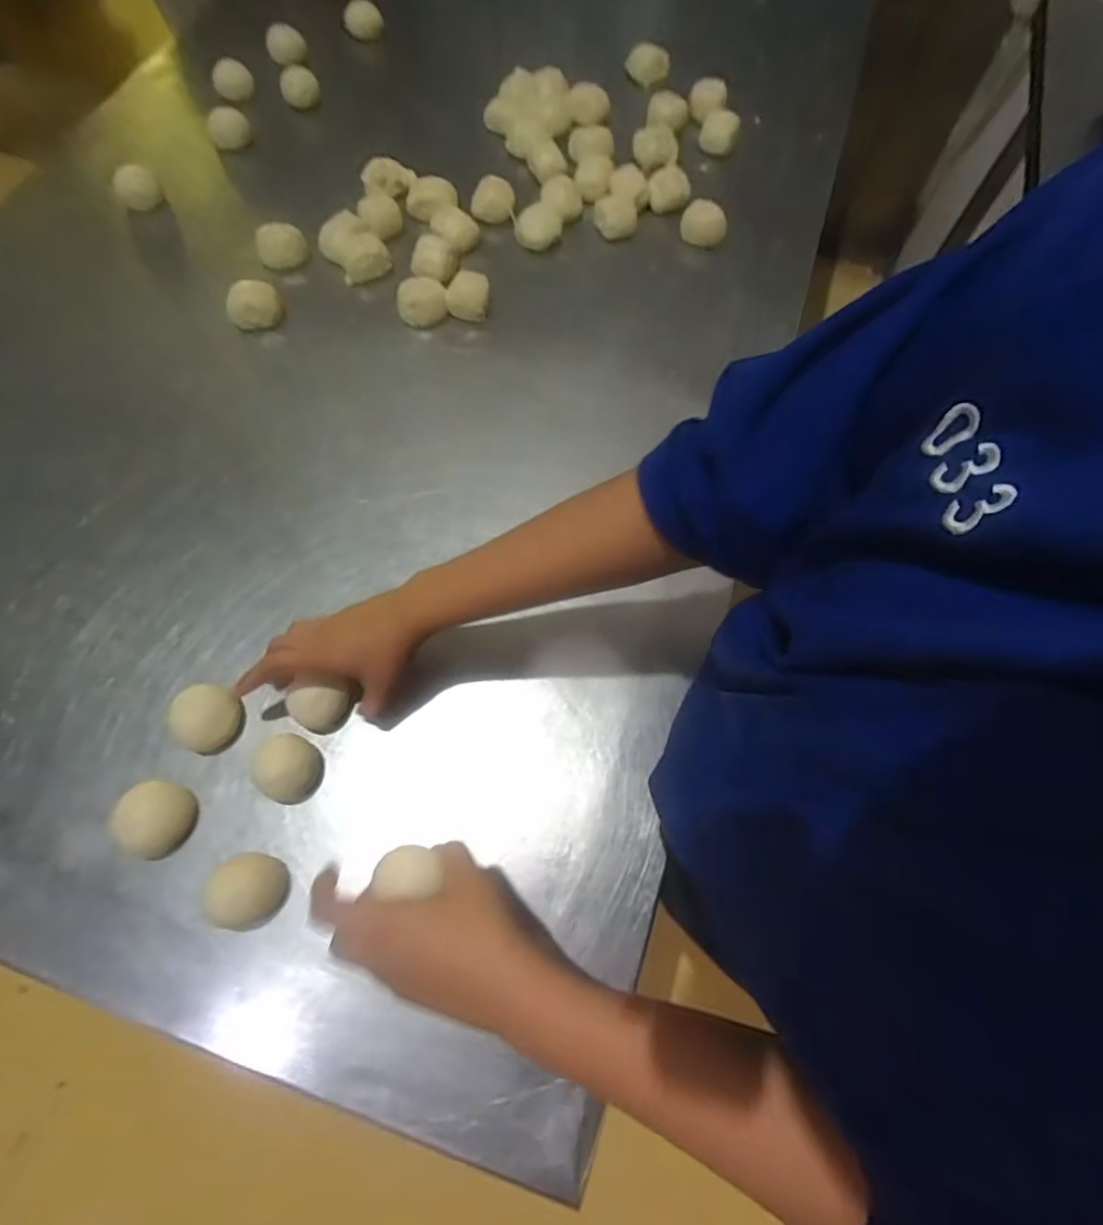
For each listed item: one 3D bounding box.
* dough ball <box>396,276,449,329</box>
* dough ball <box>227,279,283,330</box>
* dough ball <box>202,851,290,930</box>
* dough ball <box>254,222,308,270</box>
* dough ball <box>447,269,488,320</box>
[{"bbox_3d":[-0.152,-0.366,0.716,0.056,0.042,0.042,-9,66,-4],"label":"dough ball"},{"bbox_3d":[-0.352,-0.359,0.725,0.059,0.047,0.054,0,65,0],"label":"dough ball"},{"bbox_3d":[-0.240,0.216,0.474,0.054,0.034,0.051,0,65,0],"label":"dough ball"},{"bbox_3d":[-0.335,-0.454,0.752,0.058,0.036,0.047,-21,70,-10],"label":"dough ball"},{"bbox_3d":[-0.096,-0.375,0.720,0.047,0.036,0.046,1,67,-1],"label":"dough ball"}]

